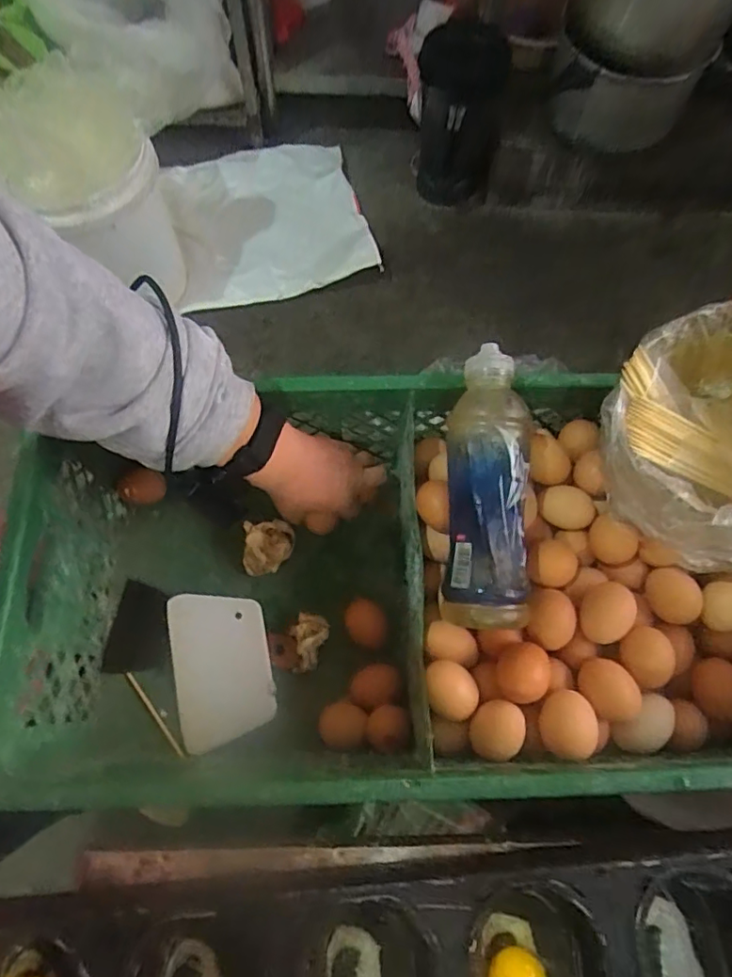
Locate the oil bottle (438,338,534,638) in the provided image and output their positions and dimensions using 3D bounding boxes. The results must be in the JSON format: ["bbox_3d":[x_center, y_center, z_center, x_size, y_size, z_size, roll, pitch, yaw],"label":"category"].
[{"bbox_3d":[0.097,-0.003,0.462,0.067,0.072,0.228,3,82,1],"label":"oil bottle"}]

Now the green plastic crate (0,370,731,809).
[{"bbox_3d":[0.046,0.085,0.510,0.638,0.181,0.320,-1,69,-1],"label":"green plastic crate"}]

